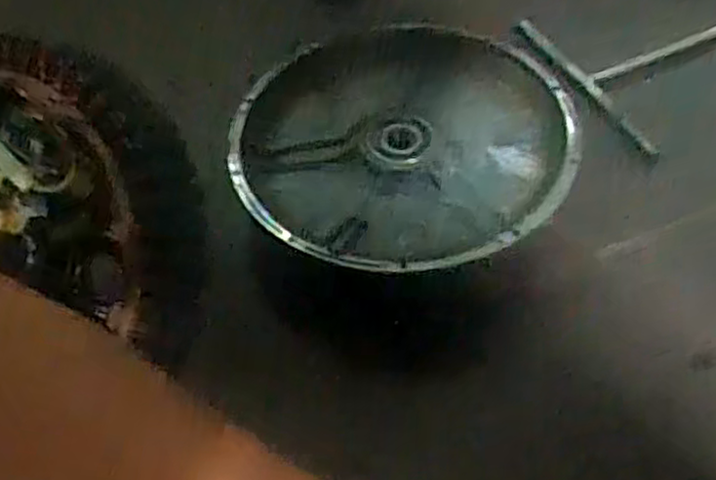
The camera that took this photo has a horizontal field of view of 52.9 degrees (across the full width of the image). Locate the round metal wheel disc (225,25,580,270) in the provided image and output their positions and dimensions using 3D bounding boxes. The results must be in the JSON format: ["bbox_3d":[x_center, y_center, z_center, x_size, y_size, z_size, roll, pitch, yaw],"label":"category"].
[{"bbox_3d":[0.023,-0.076,0.484,0.216,0.045,0.232,-2,52,3],"label":"round metal wheel disc"}]

